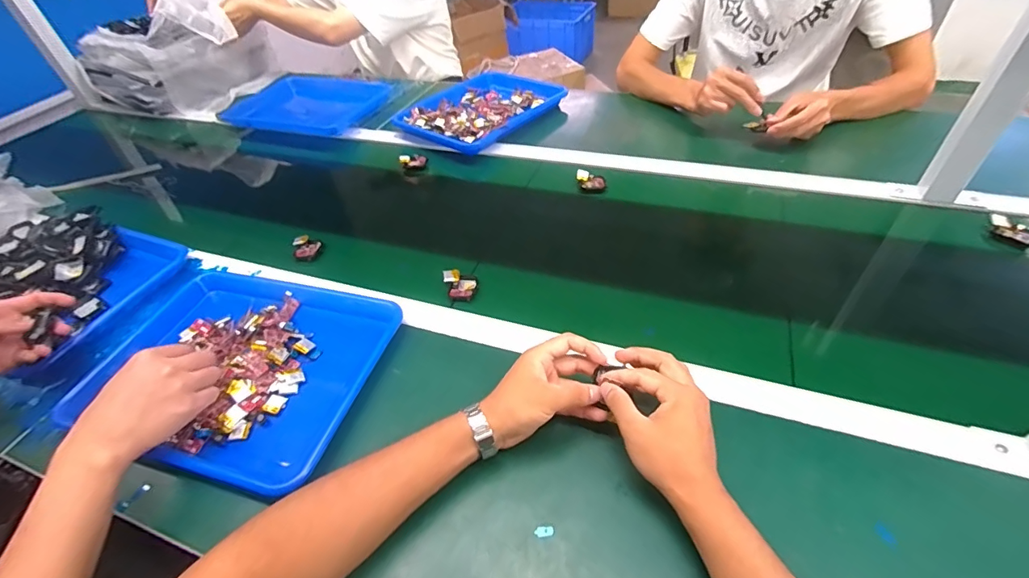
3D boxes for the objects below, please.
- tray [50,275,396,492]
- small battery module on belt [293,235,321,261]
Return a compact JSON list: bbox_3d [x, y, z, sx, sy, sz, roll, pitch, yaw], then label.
[{"bbox_3d":[-0.325,0.084,0.561,0.339,0.039,0.260,10,48,16],"label":"tray"},{"bbox_3d":[-0.325,-0.065,0.721,0.040,0.019,0.046,-27,48,-19],"label":"small battery module on belt"}]

